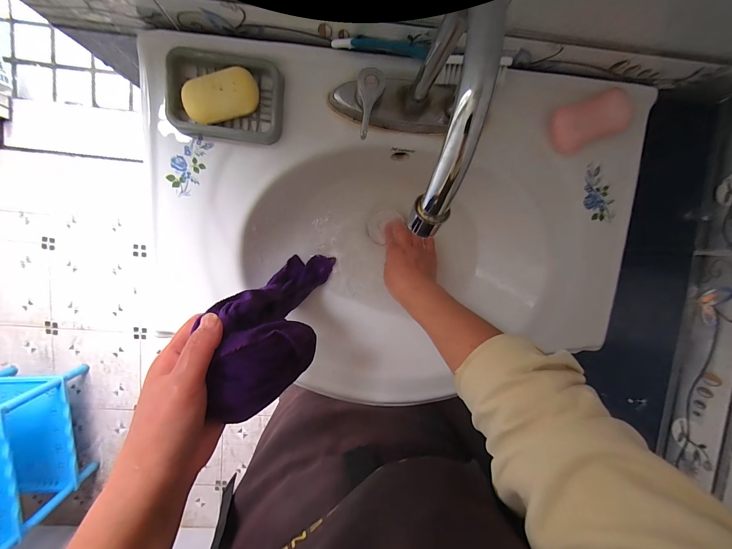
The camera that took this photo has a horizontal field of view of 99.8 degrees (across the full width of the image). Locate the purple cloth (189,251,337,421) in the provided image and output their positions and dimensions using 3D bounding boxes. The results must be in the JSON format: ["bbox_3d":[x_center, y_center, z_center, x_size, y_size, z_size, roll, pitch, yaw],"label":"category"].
[{"bbox_3d":[-0.085,0.039,0.338,0.080,0.274,0.065,26,107,-7],"label":"purple cloth"}]

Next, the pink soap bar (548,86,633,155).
[{"bbox_3d":[0.264,-0.180,0.363,0.093,0.019,0.051,-22,98,-2],"label":"pink soap bar"}]

